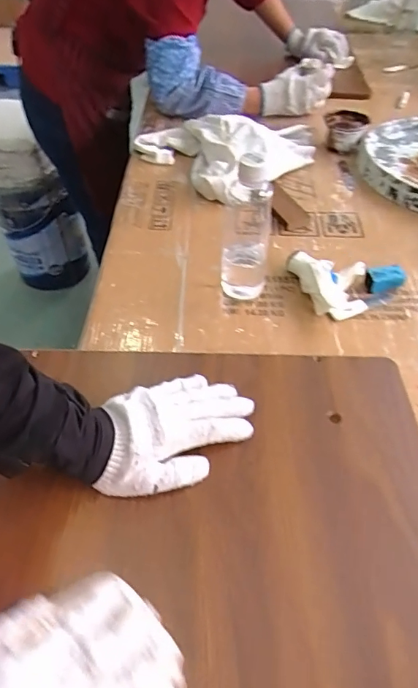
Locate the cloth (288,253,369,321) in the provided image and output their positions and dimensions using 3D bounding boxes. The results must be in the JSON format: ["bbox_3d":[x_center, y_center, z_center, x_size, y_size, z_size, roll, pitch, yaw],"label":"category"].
[{"bbox_3d":[0.154,-0.077,0.602,0.107,0.037,0.094,11,50,10],"label":"cloth"}]

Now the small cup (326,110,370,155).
[{"bbox_3d":[0.249,-0.390,0.845,0.075,0.054,0.068,7,49,6],"label":"small cup"}]

